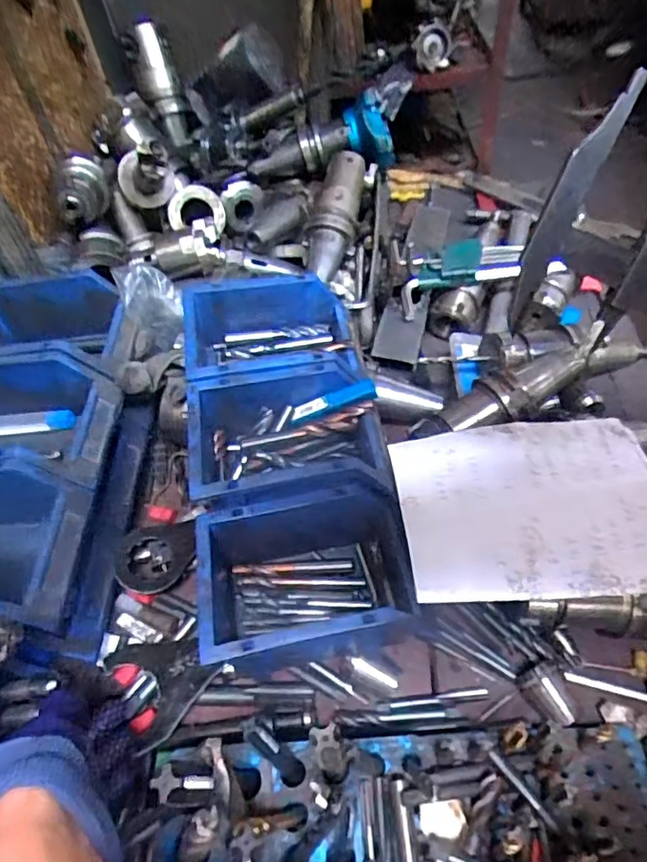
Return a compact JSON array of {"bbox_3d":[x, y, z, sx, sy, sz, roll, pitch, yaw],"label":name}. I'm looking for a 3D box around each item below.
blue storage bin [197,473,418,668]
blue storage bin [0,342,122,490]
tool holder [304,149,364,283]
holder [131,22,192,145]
[{"bbox_3d":[-0.013,0.106,0.417,0.139,0.068,0.105,-12,51,-4],"label":"blue storage bin"},{"bbox_3d":[-0.253,0.002,0.475,0.159,0.075,0.119,-3,51,3],"label":"blue storage bin"},{"bbox_3d":[0.011,-0.242,0.650,0.048,0.048,0.152,8,71,12],"label":"tool holder"},{"bbox_3d":[-0.216,-0.453,0.780,0.061,0.143,0.046,-12,51,-5],"label":"holder"}]

